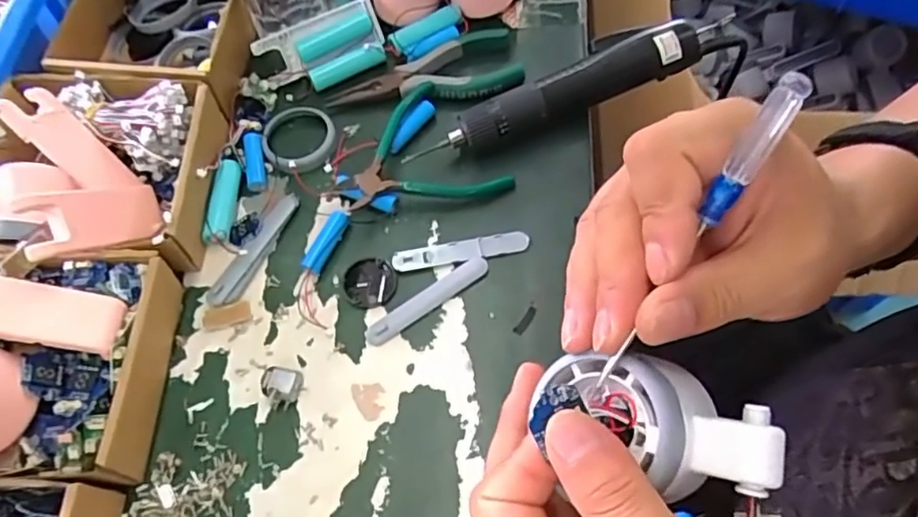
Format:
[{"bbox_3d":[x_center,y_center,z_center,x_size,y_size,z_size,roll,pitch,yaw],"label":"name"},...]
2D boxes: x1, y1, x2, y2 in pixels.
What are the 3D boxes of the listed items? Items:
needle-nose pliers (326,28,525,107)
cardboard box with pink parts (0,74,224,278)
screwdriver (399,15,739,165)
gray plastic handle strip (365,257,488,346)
[{"bbox_3d":[-0.027,-0.145,0.512,0.152,0.012,0.057,-18,62,-6],"label":"needle-nose pliers"},{"bbox_3d":[-0.262,-0.063,0.447,0.165,0.085,0.171,4,62,6],"label":"cardboard box with pink parts"},{"bbox_3d":[0.083,-0.130,0.482,0.247,0.039,0.039,-20,62,-7],"label":"screwdriver"},{"bbox_3d":[-0.021,0.028,0.431,0.096,0.004,0.015,-32,64,-13],"label":"gray plastic handle strip"}]

